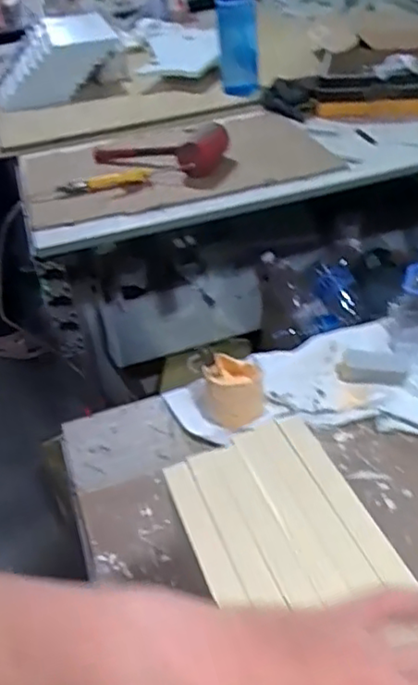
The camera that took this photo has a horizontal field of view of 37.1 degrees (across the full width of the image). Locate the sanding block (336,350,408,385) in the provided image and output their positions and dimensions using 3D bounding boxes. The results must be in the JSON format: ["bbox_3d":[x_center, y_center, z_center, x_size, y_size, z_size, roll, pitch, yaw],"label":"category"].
[{"bbox_3d":[0.176,0.028,0.674,0.072,0.029,0.023,4,38,15],"label":"sanding block"}]

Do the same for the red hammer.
[{"bbox_3d":[-0.116,-0.418,1.340,0.307,0.079,0.094,22,46,34],"label":"red hammer"}]

